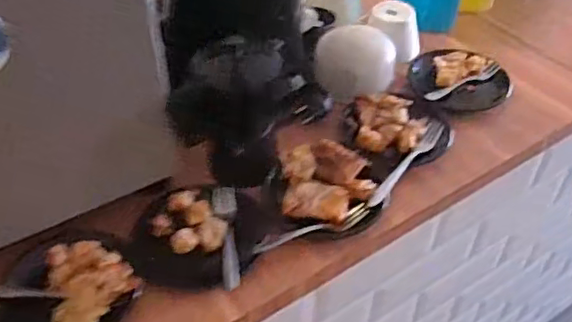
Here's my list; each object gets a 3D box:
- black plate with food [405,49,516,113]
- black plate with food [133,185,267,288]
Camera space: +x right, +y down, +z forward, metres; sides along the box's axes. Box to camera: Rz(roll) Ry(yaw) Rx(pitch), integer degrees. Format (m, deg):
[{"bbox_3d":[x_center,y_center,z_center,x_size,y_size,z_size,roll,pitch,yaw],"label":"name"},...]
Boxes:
[{"bbox_3d":[0.250,-0.118,0.850,0.138,0.027,0.123,8,46,8],"label":"black plate with food"},{"bbox_3d":[-0.096,0.084,0.666,0.141,0.034,0.134,0,45,0],"label":"black plate with food"}]

